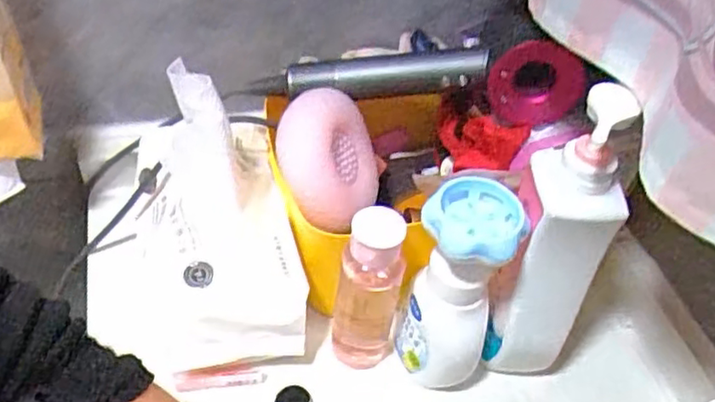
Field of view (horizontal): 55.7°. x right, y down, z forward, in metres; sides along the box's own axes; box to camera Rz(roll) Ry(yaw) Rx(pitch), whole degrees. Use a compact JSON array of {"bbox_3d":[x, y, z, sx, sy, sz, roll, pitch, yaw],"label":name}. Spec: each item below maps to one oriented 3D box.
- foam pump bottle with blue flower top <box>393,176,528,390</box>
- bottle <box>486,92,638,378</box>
[{"bbox_3d":[0.075,0.067,0.523,0.066,0.175,0.069,18,47,10],"label":"foam pump bottle with blue flower top"},{"bbox_3d":[0.144,0.036,0.496,0.061,0.250,0.055,6,46,0],"label":"bottle"}]

